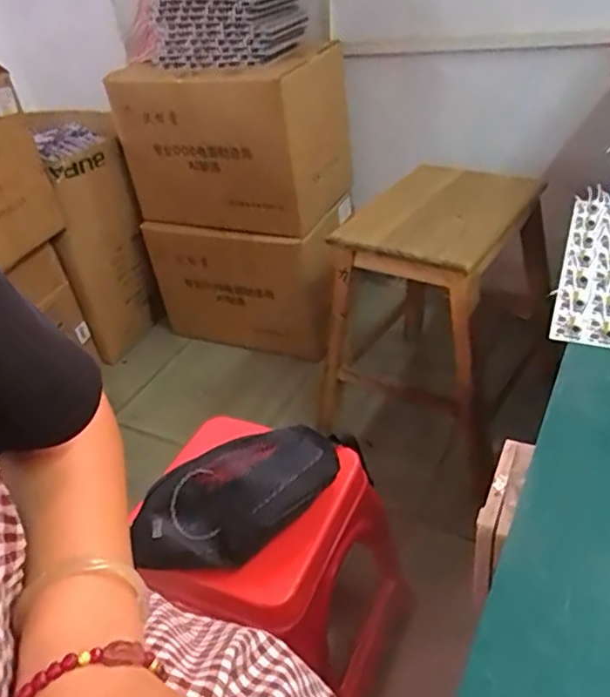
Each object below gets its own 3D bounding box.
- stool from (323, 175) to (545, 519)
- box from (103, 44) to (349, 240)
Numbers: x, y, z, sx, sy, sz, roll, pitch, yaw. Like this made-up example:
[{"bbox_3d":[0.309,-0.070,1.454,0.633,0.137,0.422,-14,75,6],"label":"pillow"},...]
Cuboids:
[{"bbox_3d":[0.253,-0.058,1.231,0.320,0.498,0.344,15,43,30],"label":"stool"},{"bbox_3d":[-0.162,-0.512,1.462,0.461,0.331,0.339,13,42,29],"label":"box"}]

